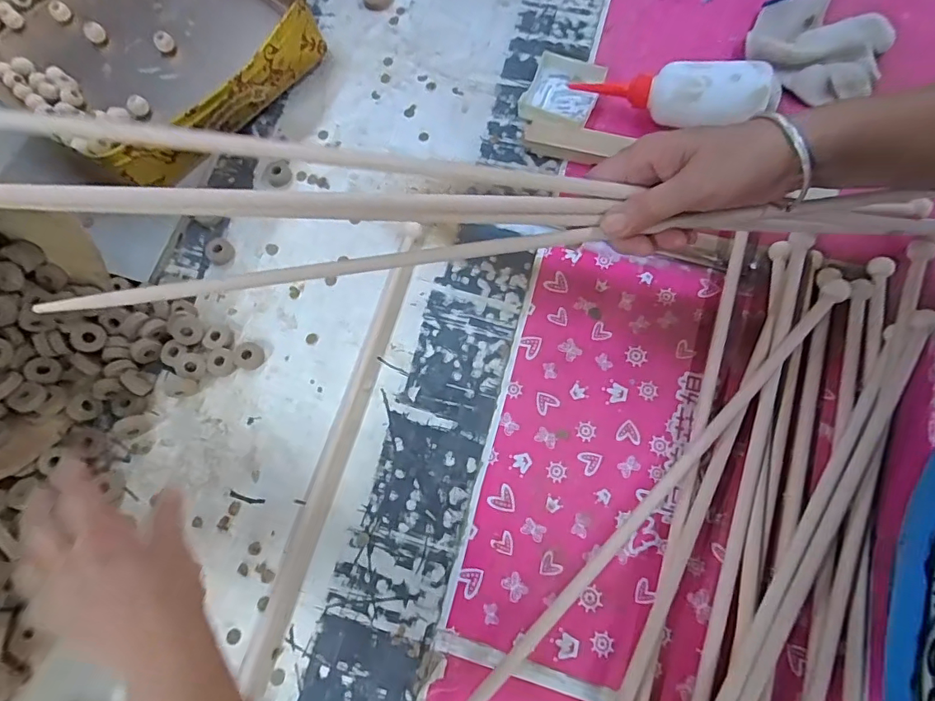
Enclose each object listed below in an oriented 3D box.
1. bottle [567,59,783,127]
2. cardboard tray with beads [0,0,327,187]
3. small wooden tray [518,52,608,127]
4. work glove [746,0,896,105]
[{"bbox_3d":[0.197,-0.252,0.490,0.185,0.058,0.046,14,73,25],"label":"bottle"},{"bbox_3d":[-0.369,-0.361,0.546,0.380,0.069,0.291,38,78,13],"label":"cardboard tray with beads"},{"bbox_3d":[0.098,-0.267,0.518,0.072,0.019,0.086,20,74,8],"label":"small wooden tray"},{"bbox_3d":[0.357,-0.313,0.503,0.128,0.032,0.107,25,75,10],"label":"work glove"}]

